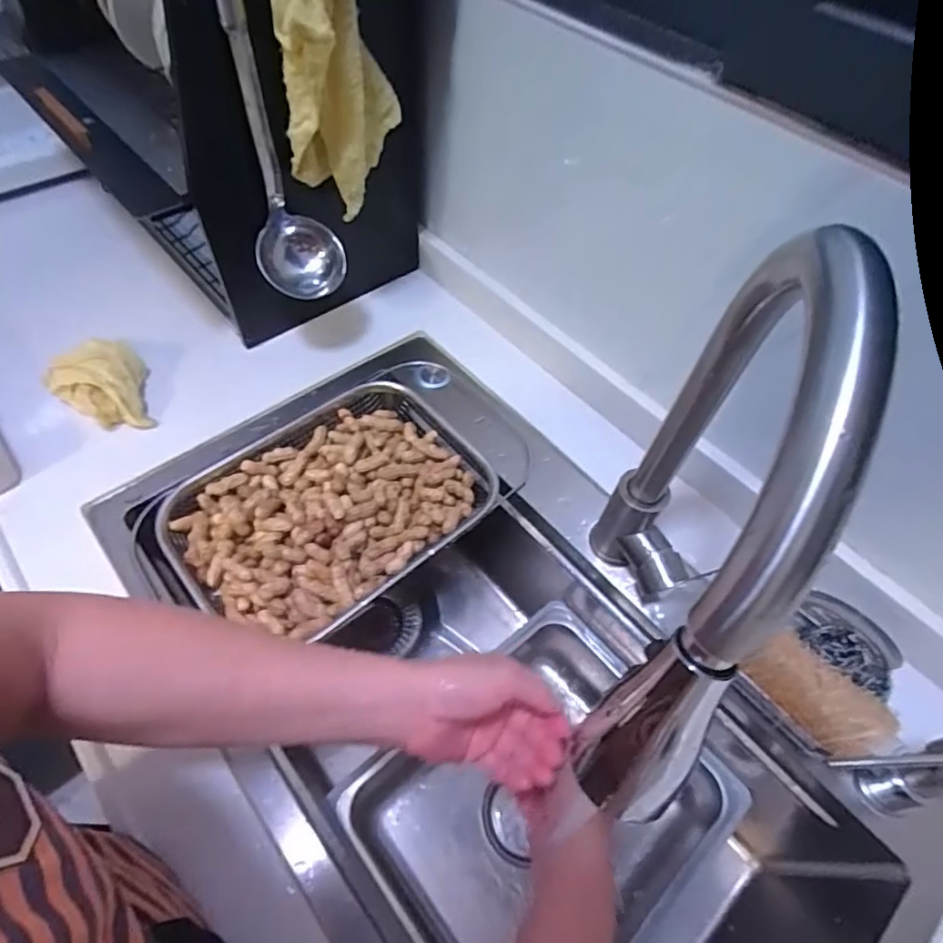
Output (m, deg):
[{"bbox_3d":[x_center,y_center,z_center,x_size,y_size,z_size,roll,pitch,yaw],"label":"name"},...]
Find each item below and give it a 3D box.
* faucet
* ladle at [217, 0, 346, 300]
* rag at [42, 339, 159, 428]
[{"bbox_3d":[0.112,0.049,0.309,0.047,0.327,0.244,18,57,9],"label":"faucet"},{"bbox_3d":[-0.171,-0.318,0.472,0.076,0.327,0.117,-9,57,-9],"label":"ladle"},{"bbox_3d":[-0.370,-0.084,0.572,0.083,0.054,0.095,-36,65,-24],"label":"rag"}]

